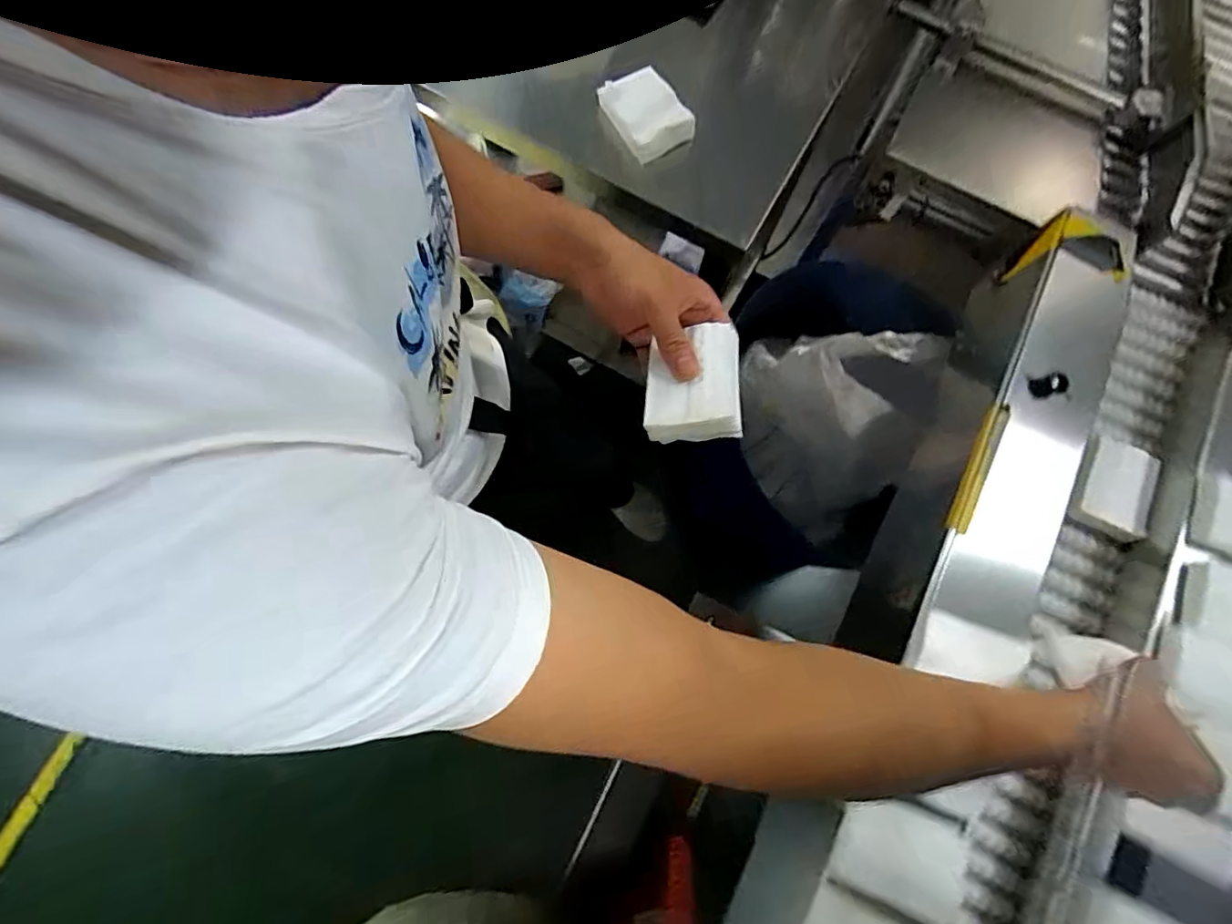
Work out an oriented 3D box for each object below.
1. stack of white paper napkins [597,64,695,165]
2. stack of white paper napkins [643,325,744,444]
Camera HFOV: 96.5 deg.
[{"bbox_3d":[0.036,-0.407,0.640,0.074,0.012,0.098,-36,98,5],"label":"stack of white paper napkins"},{"bbox_3d":[0.062,-0.068,0.430,0.074,0.036,0.099,2,78,-1],"label":"stack of white paper napkins"}]

